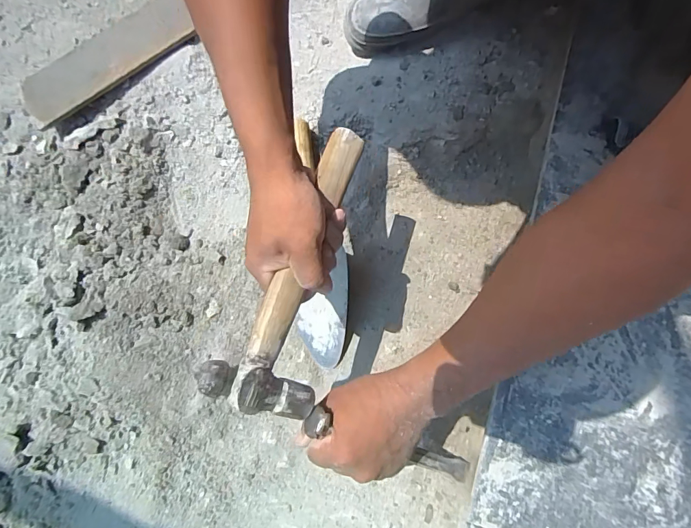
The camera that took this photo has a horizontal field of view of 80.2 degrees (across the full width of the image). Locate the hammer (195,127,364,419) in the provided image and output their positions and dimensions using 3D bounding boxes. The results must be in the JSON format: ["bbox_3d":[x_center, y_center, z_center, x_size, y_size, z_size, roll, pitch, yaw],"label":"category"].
[{"bbox_3d":[-0.048,-0.002,0.345,0.093,0.033,0.249,20,76,-31],"label":"hammer"}]

